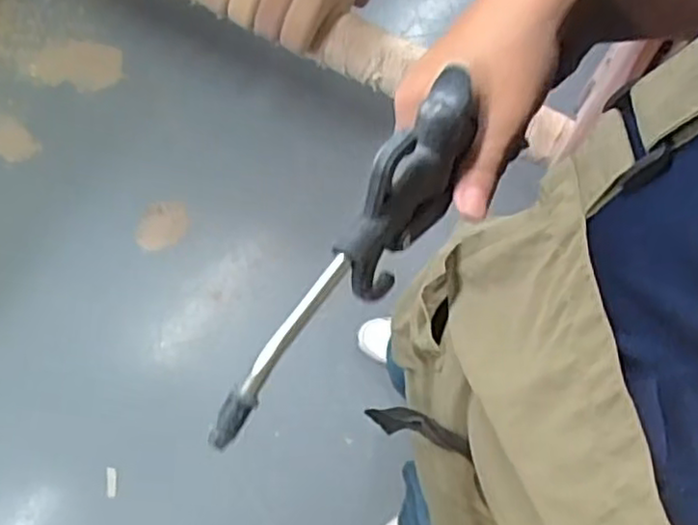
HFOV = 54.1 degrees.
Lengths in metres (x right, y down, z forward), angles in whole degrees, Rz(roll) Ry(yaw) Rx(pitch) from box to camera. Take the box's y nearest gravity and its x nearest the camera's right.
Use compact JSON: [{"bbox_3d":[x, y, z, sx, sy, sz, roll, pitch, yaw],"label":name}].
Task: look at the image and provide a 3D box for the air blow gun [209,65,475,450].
[{"bbox_3d":[0.002,-0.001,0.284,0.032,0.043,0.176,36,75,6],"label":"air blow gun"}]

